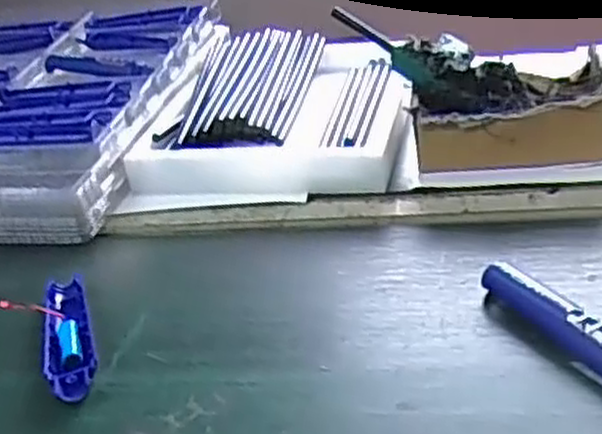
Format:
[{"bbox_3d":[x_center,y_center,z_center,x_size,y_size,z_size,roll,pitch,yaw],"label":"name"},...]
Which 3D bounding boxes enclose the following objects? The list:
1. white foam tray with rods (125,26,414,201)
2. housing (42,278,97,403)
[{"bbox_3d":[-0.017,-0.136,1.000,0.301,0.094,0.391,-1,30,11],"label":"white foam tray with rods"},{"bbox_3d":[-0.193,0.101,0.665,0.039,0.021,0.156,-14,27,-13],"label":"housing"}]

